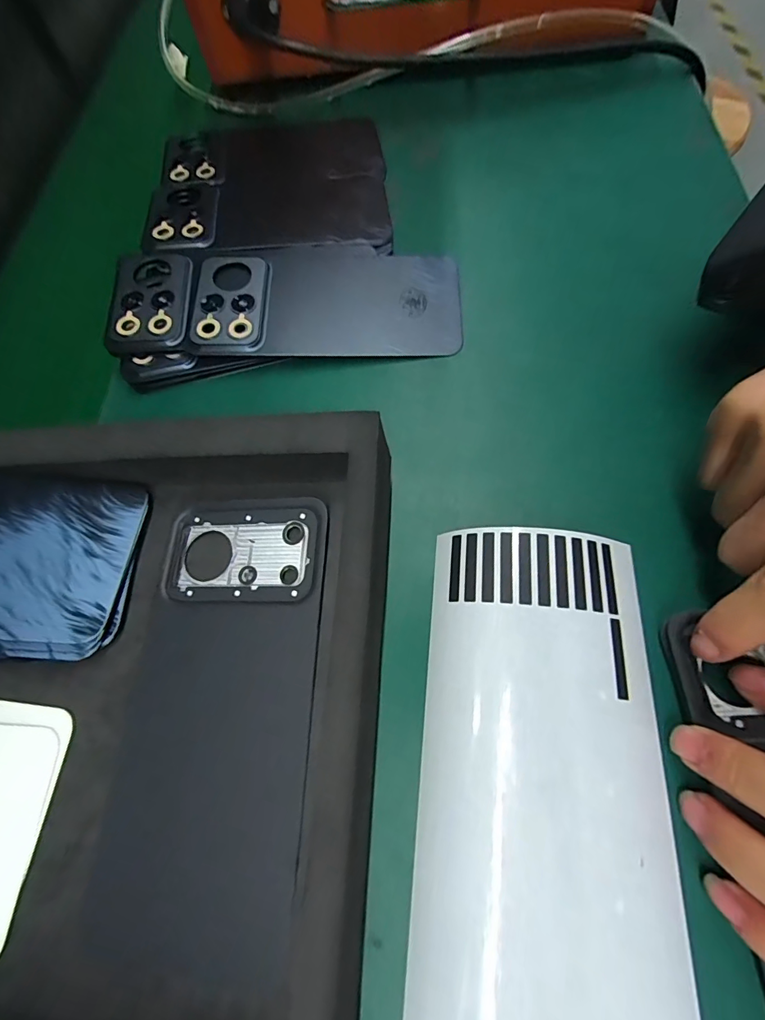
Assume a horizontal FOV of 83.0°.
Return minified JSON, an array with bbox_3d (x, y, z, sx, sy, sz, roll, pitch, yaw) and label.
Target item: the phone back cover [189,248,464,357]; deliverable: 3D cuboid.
[{"bbox_3d":[-0.032,-0.126,0.254,0.154,0.006,0.081,1,68,7],"label":"phone back cover"}]

